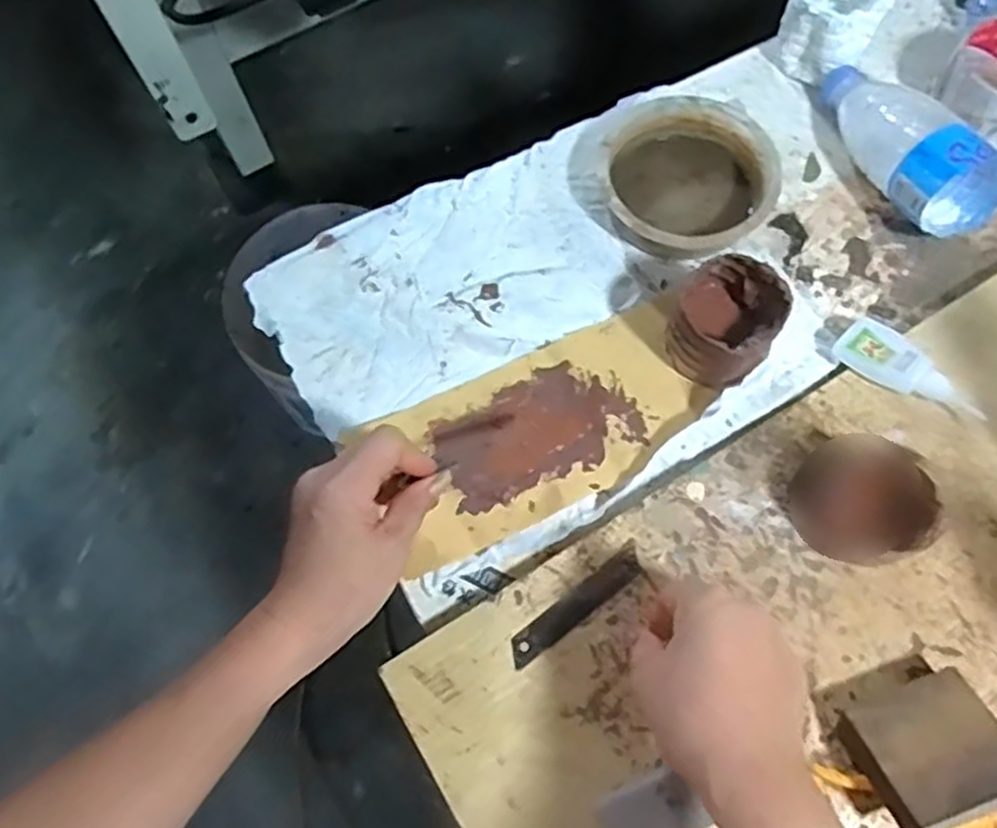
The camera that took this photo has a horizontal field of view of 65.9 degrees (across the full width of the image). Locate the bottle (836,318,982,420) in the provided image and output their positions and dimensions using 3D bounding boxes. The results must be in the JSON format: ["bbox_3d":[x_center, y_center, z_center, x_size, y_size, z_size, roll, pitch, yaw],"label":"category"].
[{"bbox_3d":[0.269,-0.030,0.503,0.092,0.020,0.035,38,76,14],"label":"bottle"}]

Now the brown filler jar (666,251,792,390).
[{"bbox_3d":[0.147,-0.057,0.504,0.063,0.065,0.066,-1,70,2],"label":"brown filler jar"}]

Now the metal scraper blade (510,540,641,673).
[{"bbox_3d":[0.048,0.116,0.466,0.098,0.004,0.019,-38,73,-11],"label":"metal scraper blade"}]

